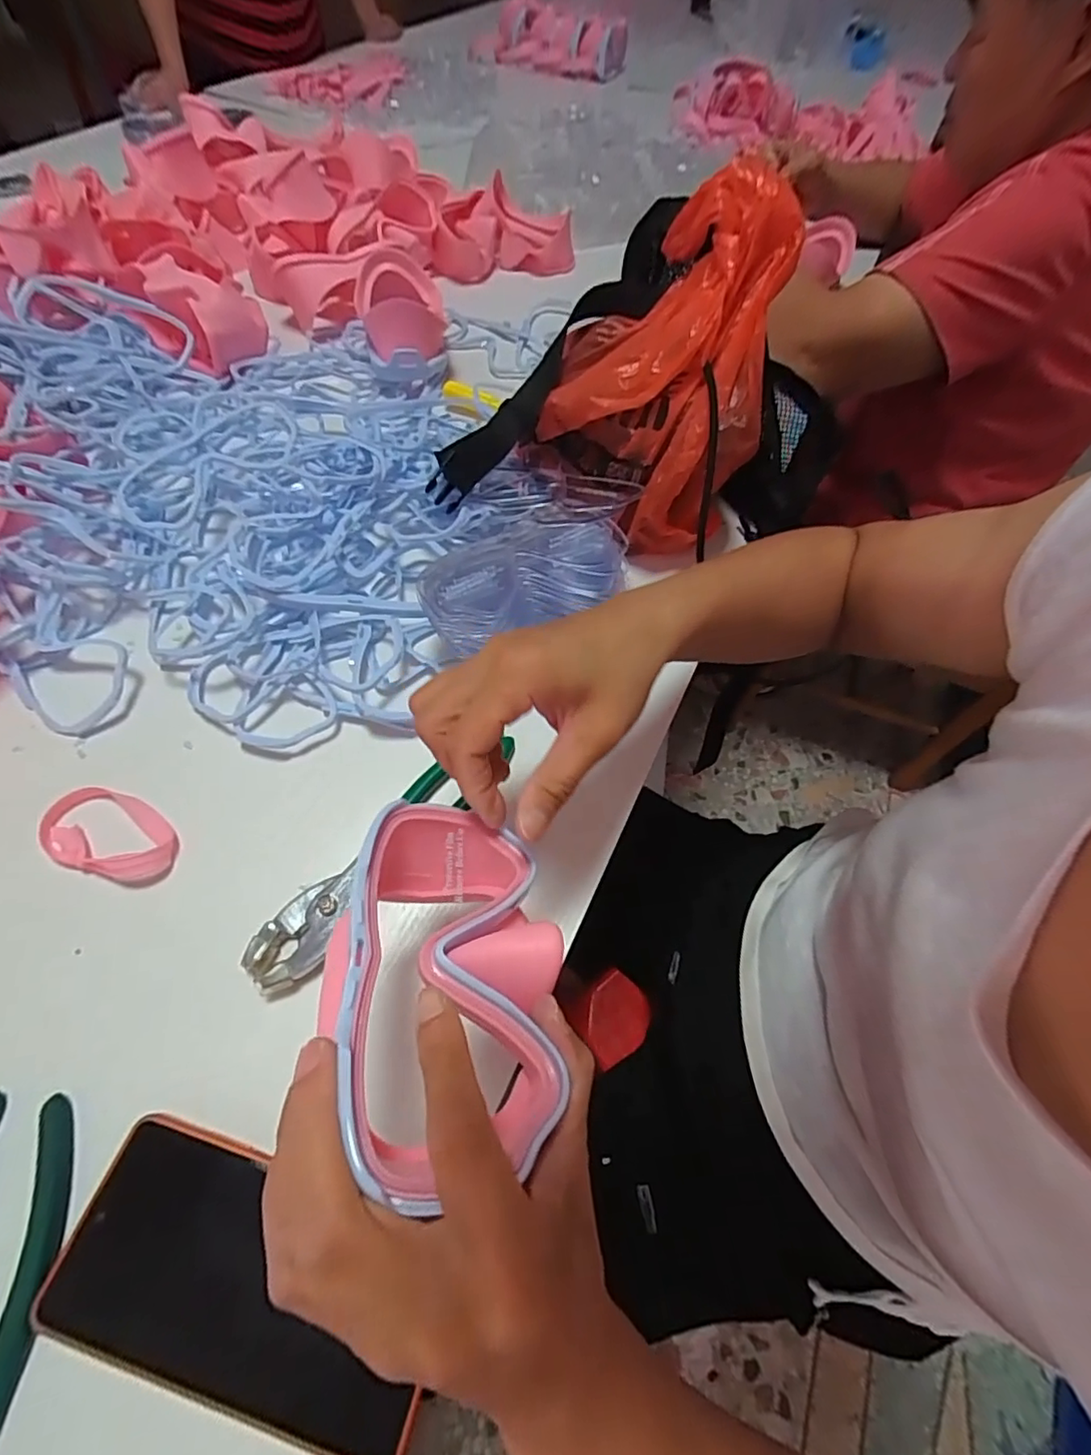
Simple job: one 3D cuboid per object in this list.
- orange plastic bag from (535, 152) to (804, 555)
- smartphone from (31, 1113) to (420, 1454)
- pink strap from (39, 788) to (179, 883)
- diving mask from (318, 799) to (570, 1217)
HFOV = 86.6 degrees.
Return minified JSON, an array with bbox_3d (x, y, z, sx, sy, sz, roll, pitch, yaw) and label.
[{"bbox_3d":[0.080,-0.256,0.432,0.159,0.203,0.148,12,59,3],"label":"orange plastic bag"},{"bbox_3d":[-0.126,0.237,0.248,0.158,0.010,0.078,17,59,6],"label":"smartphone"},{"bbox_3d":[-0.259,0.063,0.346,0.078,0.014,0.048,16,59,6],"label":"pink strap"},{"bbox_3d":[-0.043,0.098,0.228,0.085,0.060,0.147,11,40,-20],"label":"diving mask"}]

